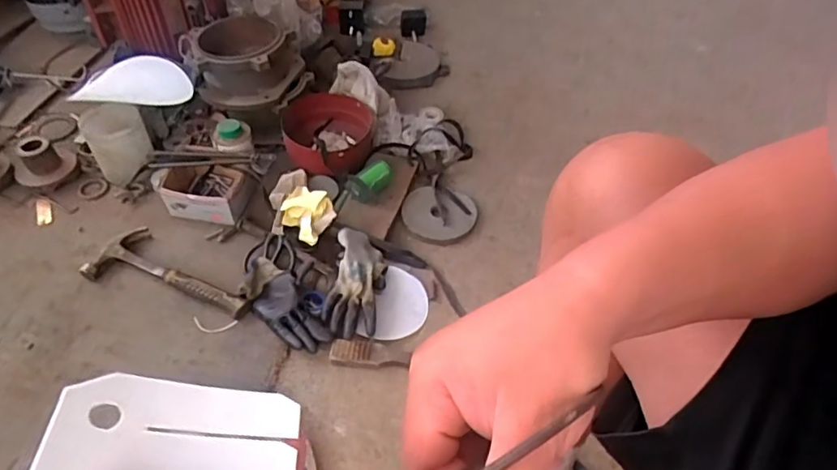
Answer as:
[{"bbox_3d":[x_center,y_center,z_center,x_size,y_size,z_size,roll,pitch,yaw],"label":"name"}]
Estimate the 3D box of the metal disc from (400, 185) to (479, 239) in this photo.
[{"bbox_3d":[0.045,-0.051,1.193,0.154,0.015,0.140,-1,47,-3],"label":"metal disc"}]

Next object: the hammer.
[{"bbox_3d":[-0.454,0.061,1.064,0.337,0.034,0.135,14,48,10],"label":"hammer"}]

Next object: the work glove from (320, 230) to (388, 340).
[{"bbox_3d":[-0.115,0.081,1.030,0.092,0.057,0.206,6,47,3],"label":"work glove"}]

